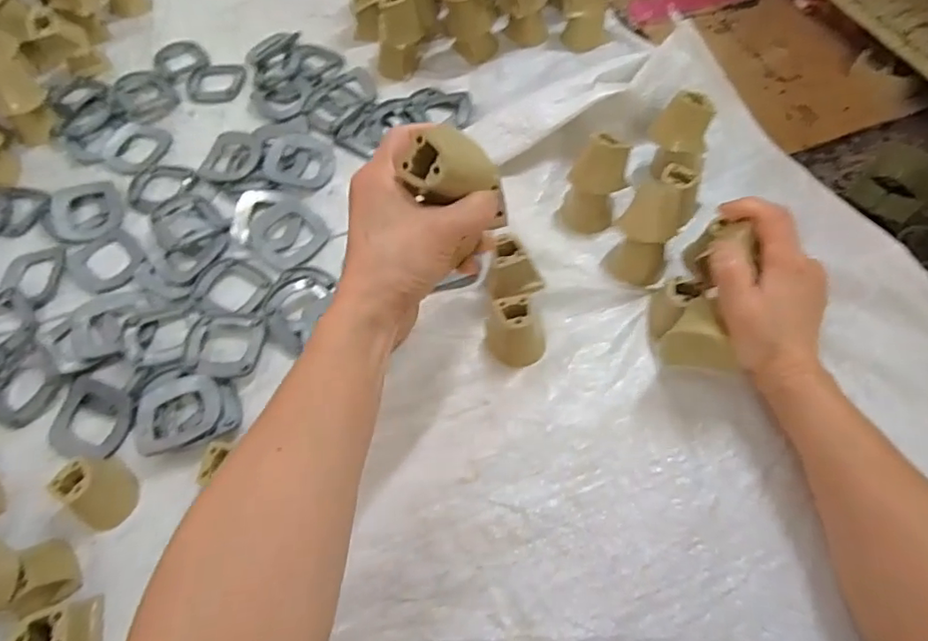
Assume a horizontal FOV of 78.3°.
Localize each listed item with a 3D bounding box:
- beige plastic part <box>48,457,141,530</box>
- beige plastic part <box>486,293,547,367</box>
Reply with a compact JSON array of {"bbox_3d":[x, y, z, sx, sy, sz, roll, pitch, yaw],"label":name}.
[{"bbox_3d":[-0.251,0.117,0.388,0.041,0.037,0.042,38,71,22],"label":"beige plastic part"},{"bbox_3d":[0.038,0.007,0.423,0.039,0.033,0.047,-13,61,-2],"label":"beige plastic part"}]

